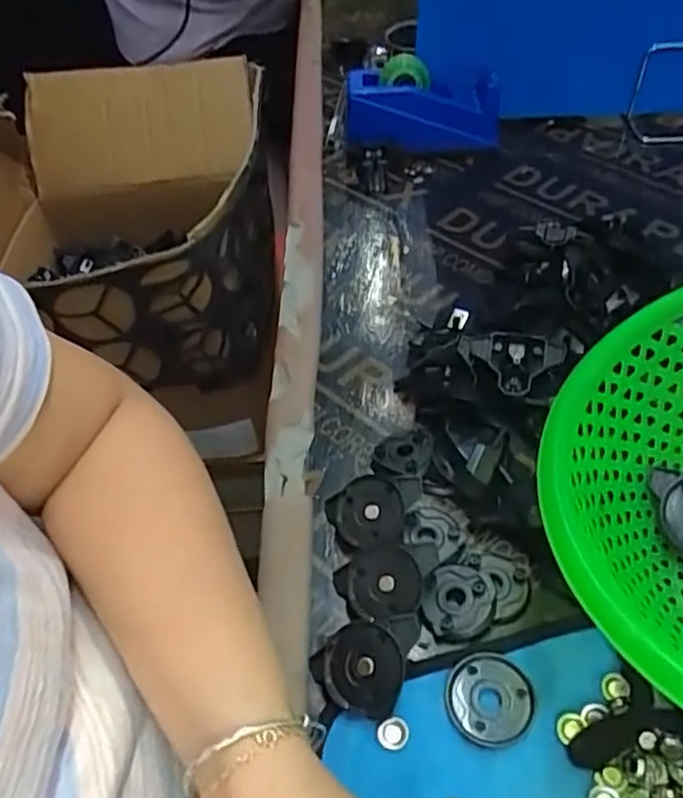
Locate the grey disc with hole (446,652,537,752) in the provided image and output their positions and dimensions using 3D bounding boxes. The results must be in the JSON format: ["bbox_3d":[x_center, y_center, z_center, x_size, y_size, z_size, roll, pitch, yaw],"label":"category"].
[{"bbox_3d":[0.074,0.149,0.342,0.043,0.006,0.042,-2,49,3],"label":"grey disc with hole"}]

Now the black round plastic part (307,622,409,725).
[{"bbox_3d":[0.010,0.133,0.347,0.046,0.014,0.041,24,82,22],"label":"black round plastic part"}]

